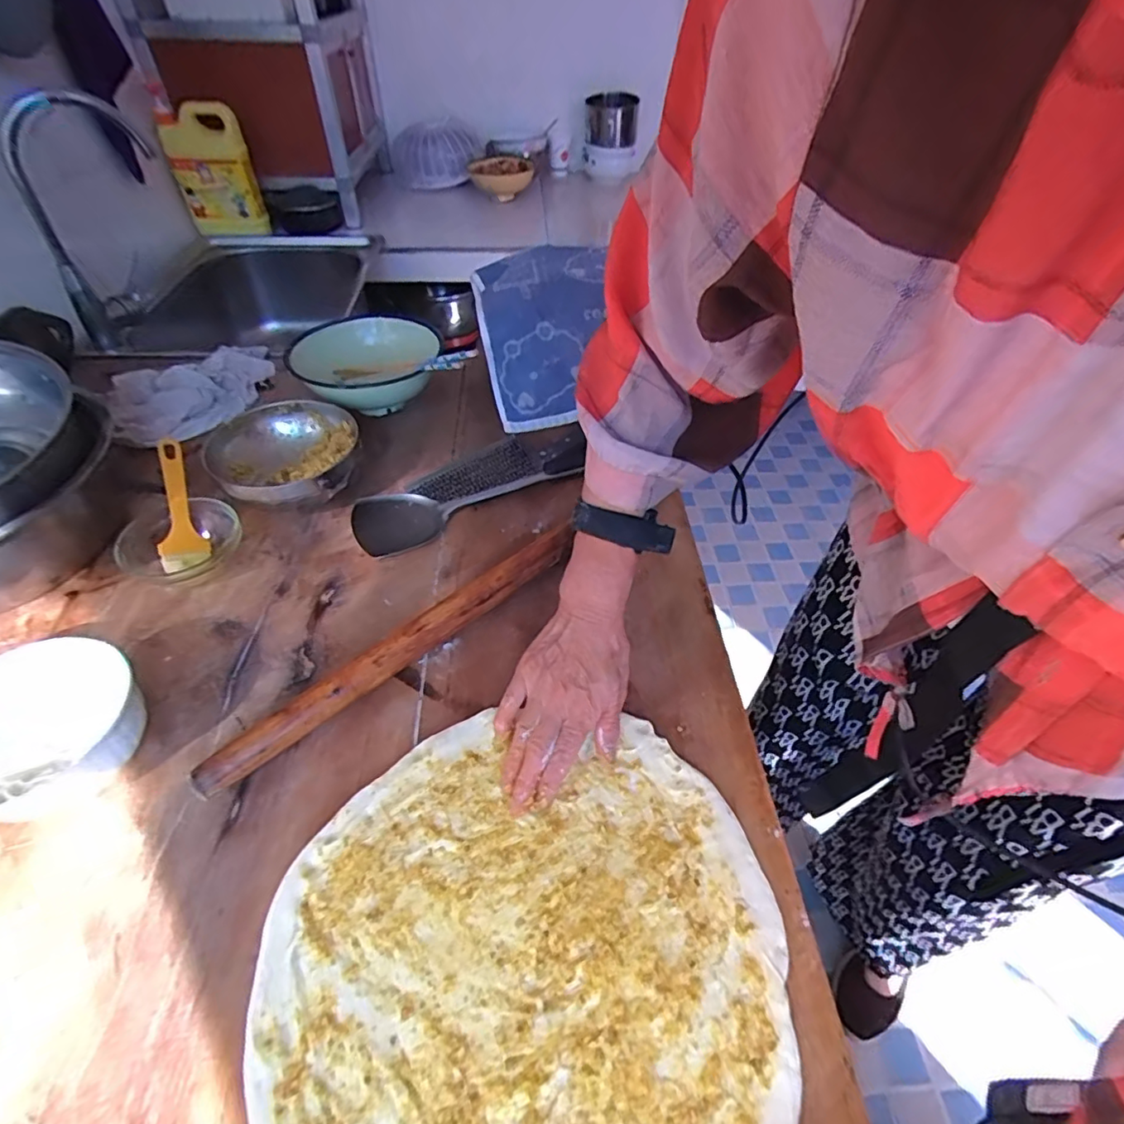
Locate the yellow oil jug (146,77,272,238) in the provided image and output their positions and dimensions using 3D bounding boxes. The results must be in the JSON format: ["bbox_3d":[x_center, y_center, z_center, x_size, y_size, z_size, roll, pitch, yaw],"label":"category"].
[{"bbox_3d":[-0.639,-0.718,1.009,0.130,0.219,0.077,-11,50,-12],"label":"yellow oil jug"}]

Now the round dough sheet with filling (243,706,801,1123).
[{"bbox_3d":[-0.021,0.244,0.342,0.309,0.008,0.302,1,50,-1],"label":"round dough sheet with filling"}]

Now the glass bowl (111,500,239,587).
[{"bbox_3d":[-0.370,-0.018,0.536,0.106,0.042,0.100,1,50,-1],"label":"glass bowl"}]

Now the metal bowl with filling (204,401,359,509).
[{"bbox_3d":[-0.287,-0.107,0.599,0.141,0.067,0.148,1,49,-2],"label":"metal bowl with filling"}]

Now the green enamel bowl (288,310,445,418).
[{"bbox_3d":[-0.238,-0.239,0.704,0.174,0.078,0.161,1,49,-2],"label":"green enamel bowl"}]

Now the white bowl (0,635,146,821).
[{"bbox_3d":[-0.369,0.124,0.394,0.122,0.074,0.122,1,50,-1],"label":"white bowl"}]

